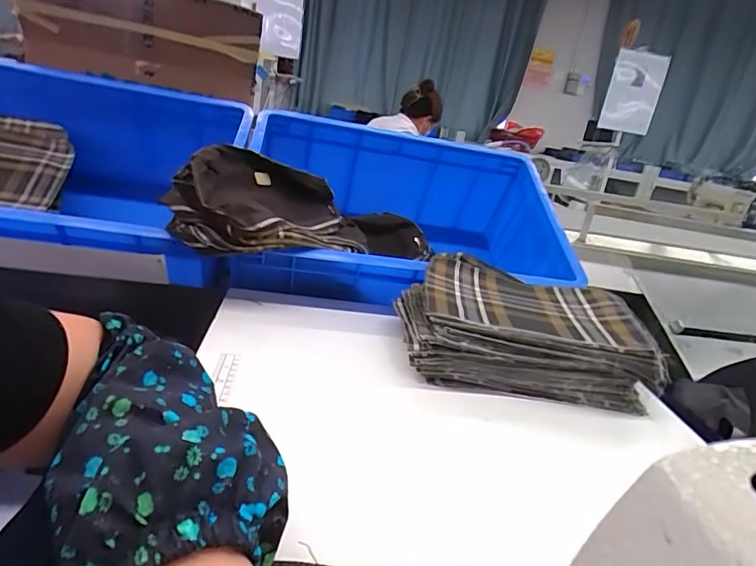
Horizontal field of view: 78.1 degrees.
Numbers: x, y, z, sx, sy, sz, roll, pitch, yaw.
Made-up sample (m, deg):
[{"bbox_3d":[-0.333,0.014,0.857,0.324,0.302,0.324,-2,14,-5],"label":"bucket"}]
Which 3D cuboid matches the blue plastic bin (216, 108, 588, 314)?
[{"bbox_3d":[0.066,-0.126,0.824,0.574,0.228,0.398,6,21,-11],"label":"blue plastic bin"}]

